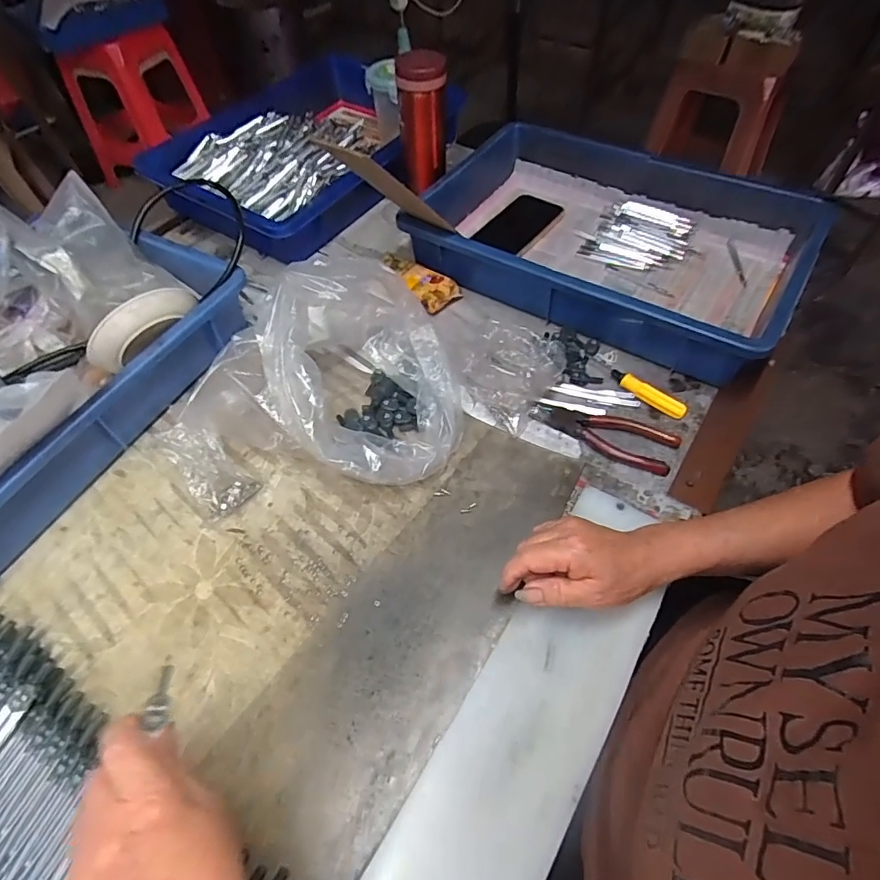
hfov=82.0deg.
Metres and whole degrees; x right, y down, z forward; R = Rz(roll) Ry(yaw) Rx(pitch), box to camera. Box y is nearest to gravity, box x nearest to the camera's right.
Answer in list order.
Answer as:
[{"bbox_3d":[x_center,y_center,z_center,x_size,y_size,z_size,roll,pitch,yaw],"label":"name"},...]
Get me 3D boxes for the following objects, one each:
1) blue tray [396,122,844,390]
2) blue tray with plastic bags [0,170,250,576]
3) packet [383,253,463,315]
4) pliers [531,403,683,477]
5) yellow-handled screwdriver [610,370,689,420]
[{"bbox_3d":[0.197,-0.253,0.629,0.429,0.085,0.285,28,61,22],"label":"blue tray"},{"bbox_3d":[-0.429,-0.064,0.501,0.273,0.152,0.432,21,59,18],"label":"blue tray with plastic bags"},{"bbox_3d":[-0.028,-0.201,0.632,0.053,0.030,0.106,-39,60,-20],"label":"packet"},{"bbox_3d":[0.159,-0.008,0.501,0.137,0.010,0.048,21,59,19],"label":"pliers"},{"bbox_3d":[0.213,-0.049,0.521,0.015,0.016,0.084,-39,61,-21],"label":"yellow-handled screwdriver"}]

